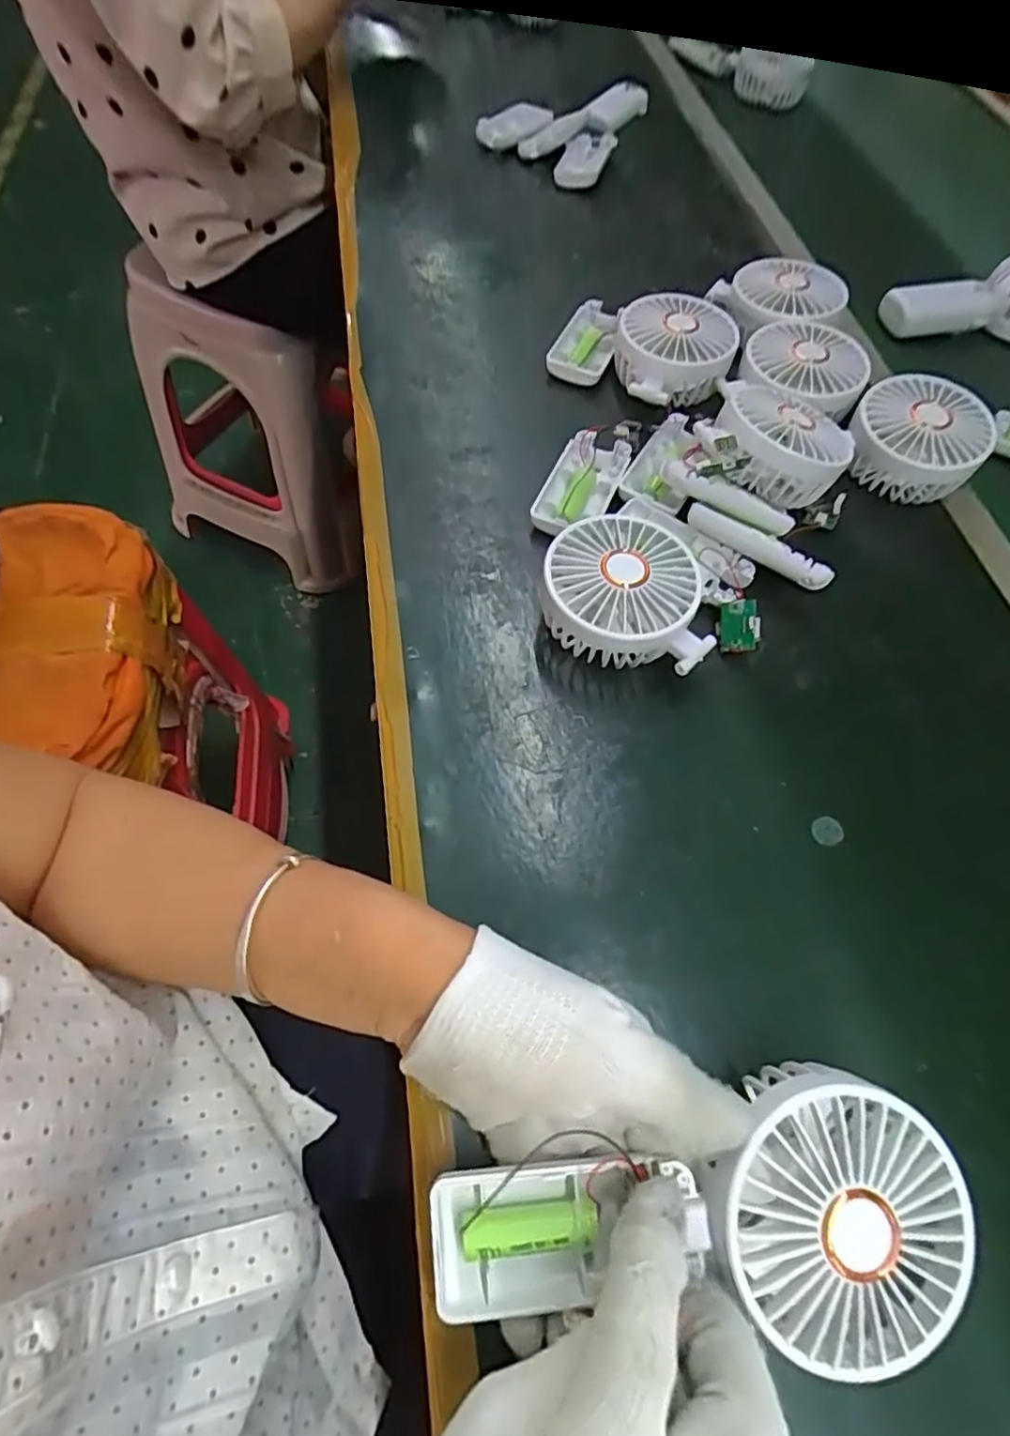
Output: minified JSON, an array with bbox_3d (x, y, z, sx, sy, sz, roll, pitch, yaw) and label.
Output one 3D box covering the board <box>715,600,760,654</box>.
[{"bbox_3d":[0.140,-0.055,0.383,0.024,0.008,0.032,-2,78,18],"label":"board"}]

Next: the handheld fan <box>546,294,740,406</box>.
[{"bbox_3d":[0.106,-0.286,0.491,0.131,0.044,0.098,26,64,11],"label":"handheld fan"}]

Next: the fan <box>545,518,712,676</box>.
[{"bbox_3d":[0.071,-0.070,0.376,0.099,0.048,0.088,12,62,4],"label":"fan"}]

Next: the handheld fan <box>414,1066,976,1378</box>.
[{"bbox_3d":[0.068,0.182,0.231,0.182,0.049,0.087,-9,63,2],"label":"handheld fan"}]

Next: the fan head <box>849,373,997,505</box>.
[{"bbox_3d":[0.287,-0.196,0.449,0.084,0.052,0.082,1,62,-2],"label":"fan head"}]

